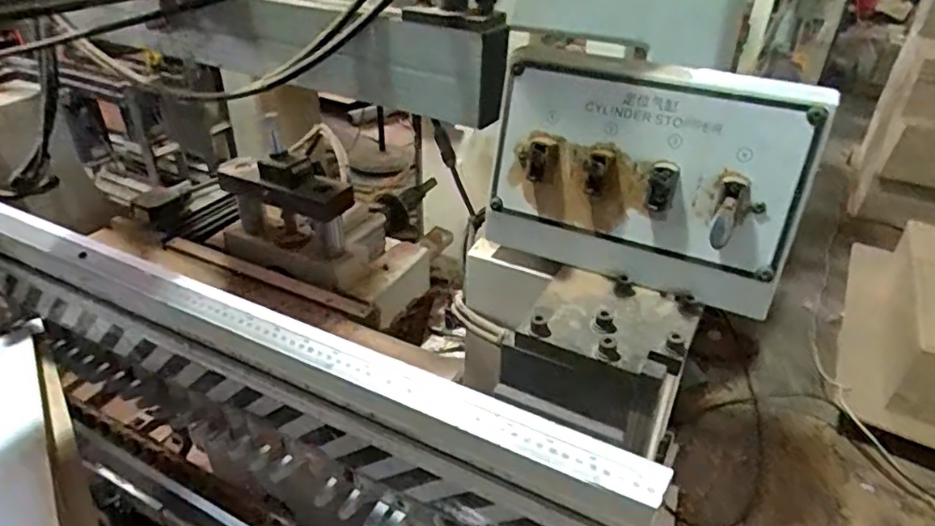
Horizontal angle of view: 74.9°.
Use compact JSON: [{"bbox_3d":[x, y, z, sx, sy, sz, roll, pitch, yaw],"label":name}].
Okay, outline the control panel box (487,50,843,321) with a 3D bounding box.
[{"bbox_3d":[0.127,-0.063,0.459,0.225,0.153,0.069,21,38,27],"label":"control panel box"}]

